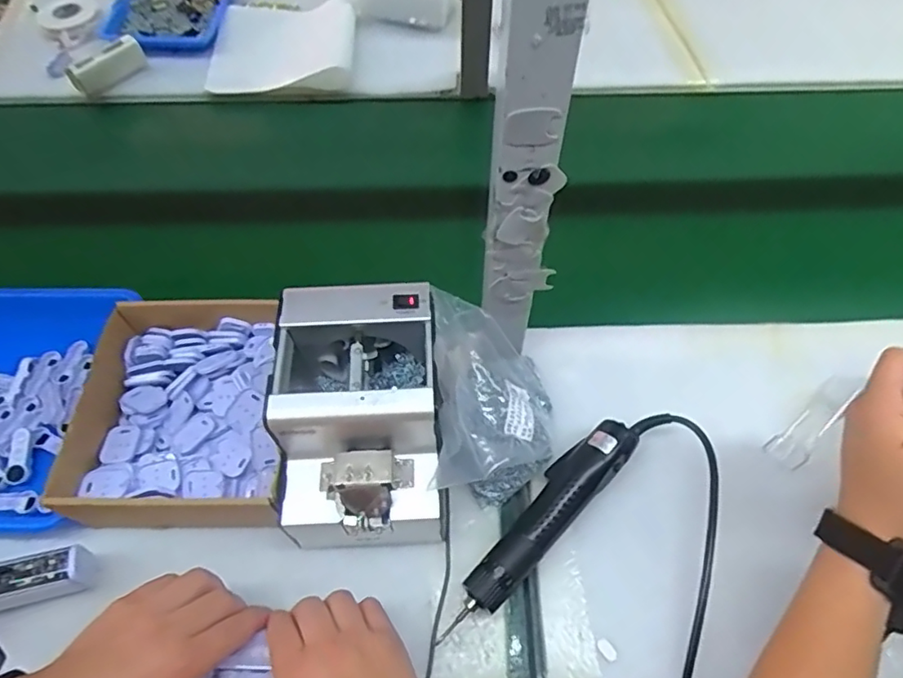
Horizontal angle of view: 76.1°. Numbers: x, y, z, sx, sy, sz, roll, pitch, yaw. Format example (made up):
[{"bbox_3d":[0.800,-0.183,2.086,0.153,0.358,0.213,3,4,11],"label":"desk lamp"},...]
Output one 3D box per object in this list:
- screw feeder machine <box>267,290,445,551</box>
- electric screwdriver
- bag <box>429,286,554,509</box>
[{"bbox_3d":[-0.074,0.068,0.486,0.122,0.145,0.170,-3,58,-1],"label":"screw feeder machine"},{"bbox_3d":[0.077,0.155,0.493,0.043,0.035,0.227,40,66,23],"label":"electric screwdriver"},{"bbox_3d":[0.039,0.052,0.493,0.103,0.131,0.157,-2,58,0],"label":"bag"}]

